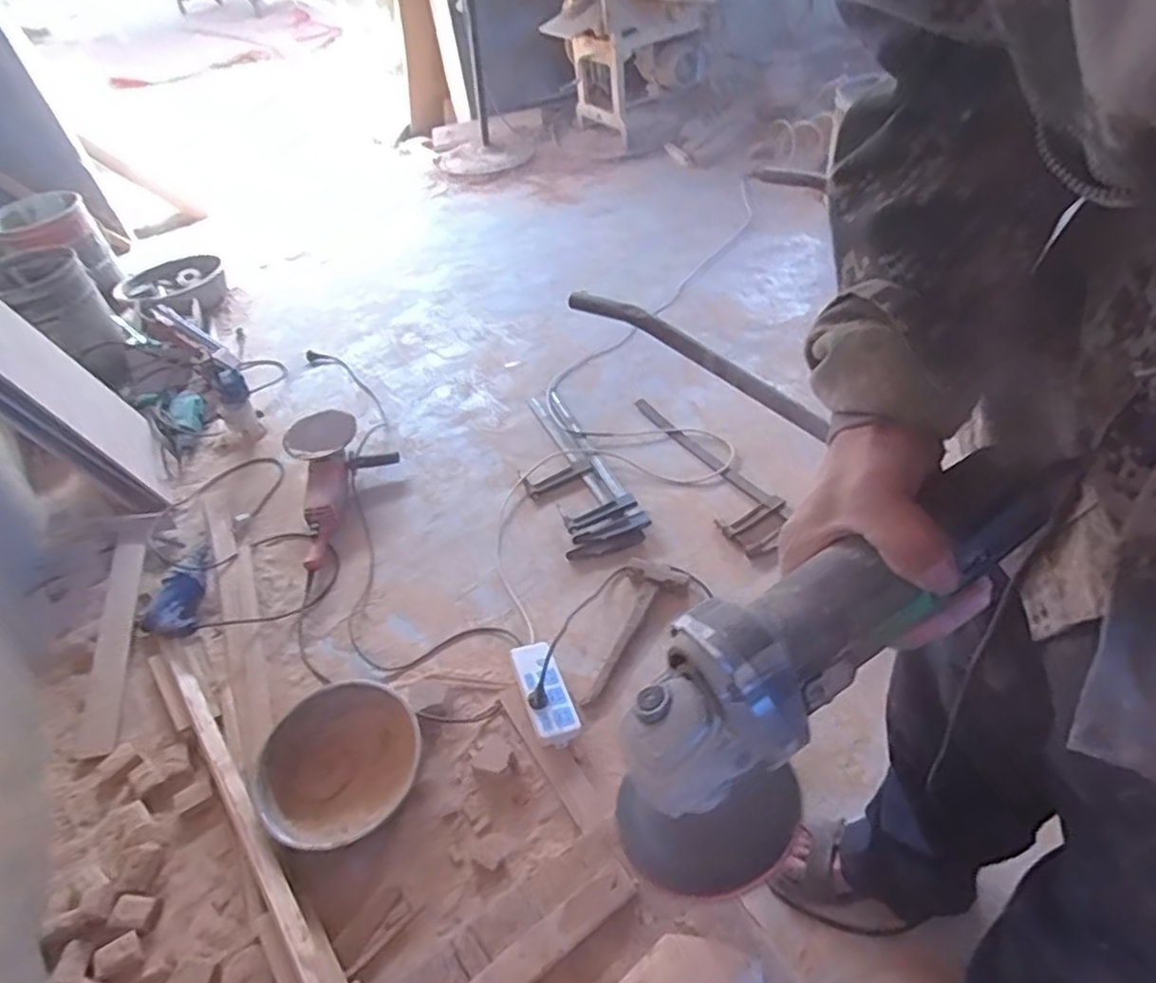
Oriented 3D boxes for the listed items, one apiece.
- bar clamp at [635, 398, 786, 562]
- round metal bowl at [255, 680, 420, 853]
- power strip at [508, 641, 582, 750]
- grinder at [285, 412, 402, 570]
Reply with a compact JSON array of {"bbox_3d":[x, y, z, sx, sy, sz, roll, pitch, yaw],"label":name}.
[{"bbox_3d":[0.275,-0.060,1.618,0.152,0.029,0.576,-30,49,-18],"label":"bar clamp"},{"bbox_3d":[-0.383,0.445,1.114,0.234,0.080,0.273,15,51,23],"label":"round metal bowl"},{"bbox_3d":[-0.060,0.350,1.194,0.079,0.048,0.194,-20,47,-10],"label":"power strip"},{"bbox_3d":[-0.575,-0.004,1.617,0.239,0.146,0.428,-6,63,0],"label":"grinder"}]

